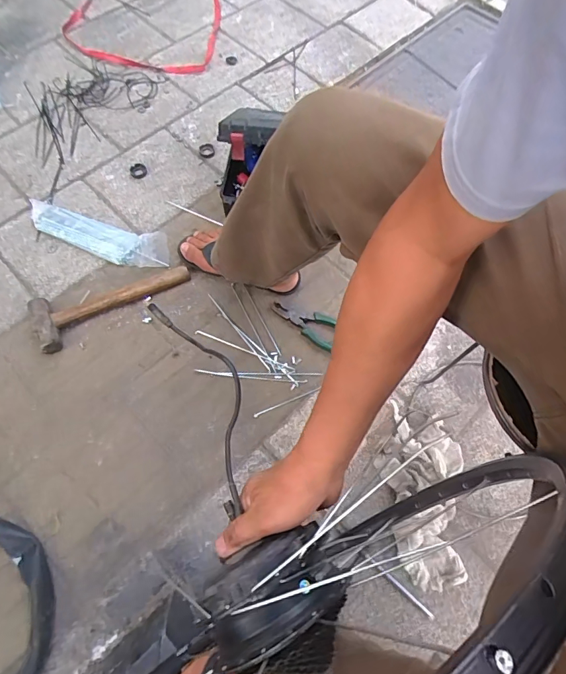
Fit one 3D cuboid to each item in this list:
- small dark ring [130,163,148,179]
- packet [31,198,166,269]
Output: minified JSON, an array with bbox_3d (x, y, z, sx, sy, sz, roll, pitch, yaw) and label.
[{"bbox_3d":[-0.345,-0.397,0.994,0.042,0.006,0.042,0,65,0],"label":"small dark ring"},{"bbox_3d":[-0.402,-0.217,0.900,0.317,0.034,0.092,13,66,6],"label":"packet"}]

